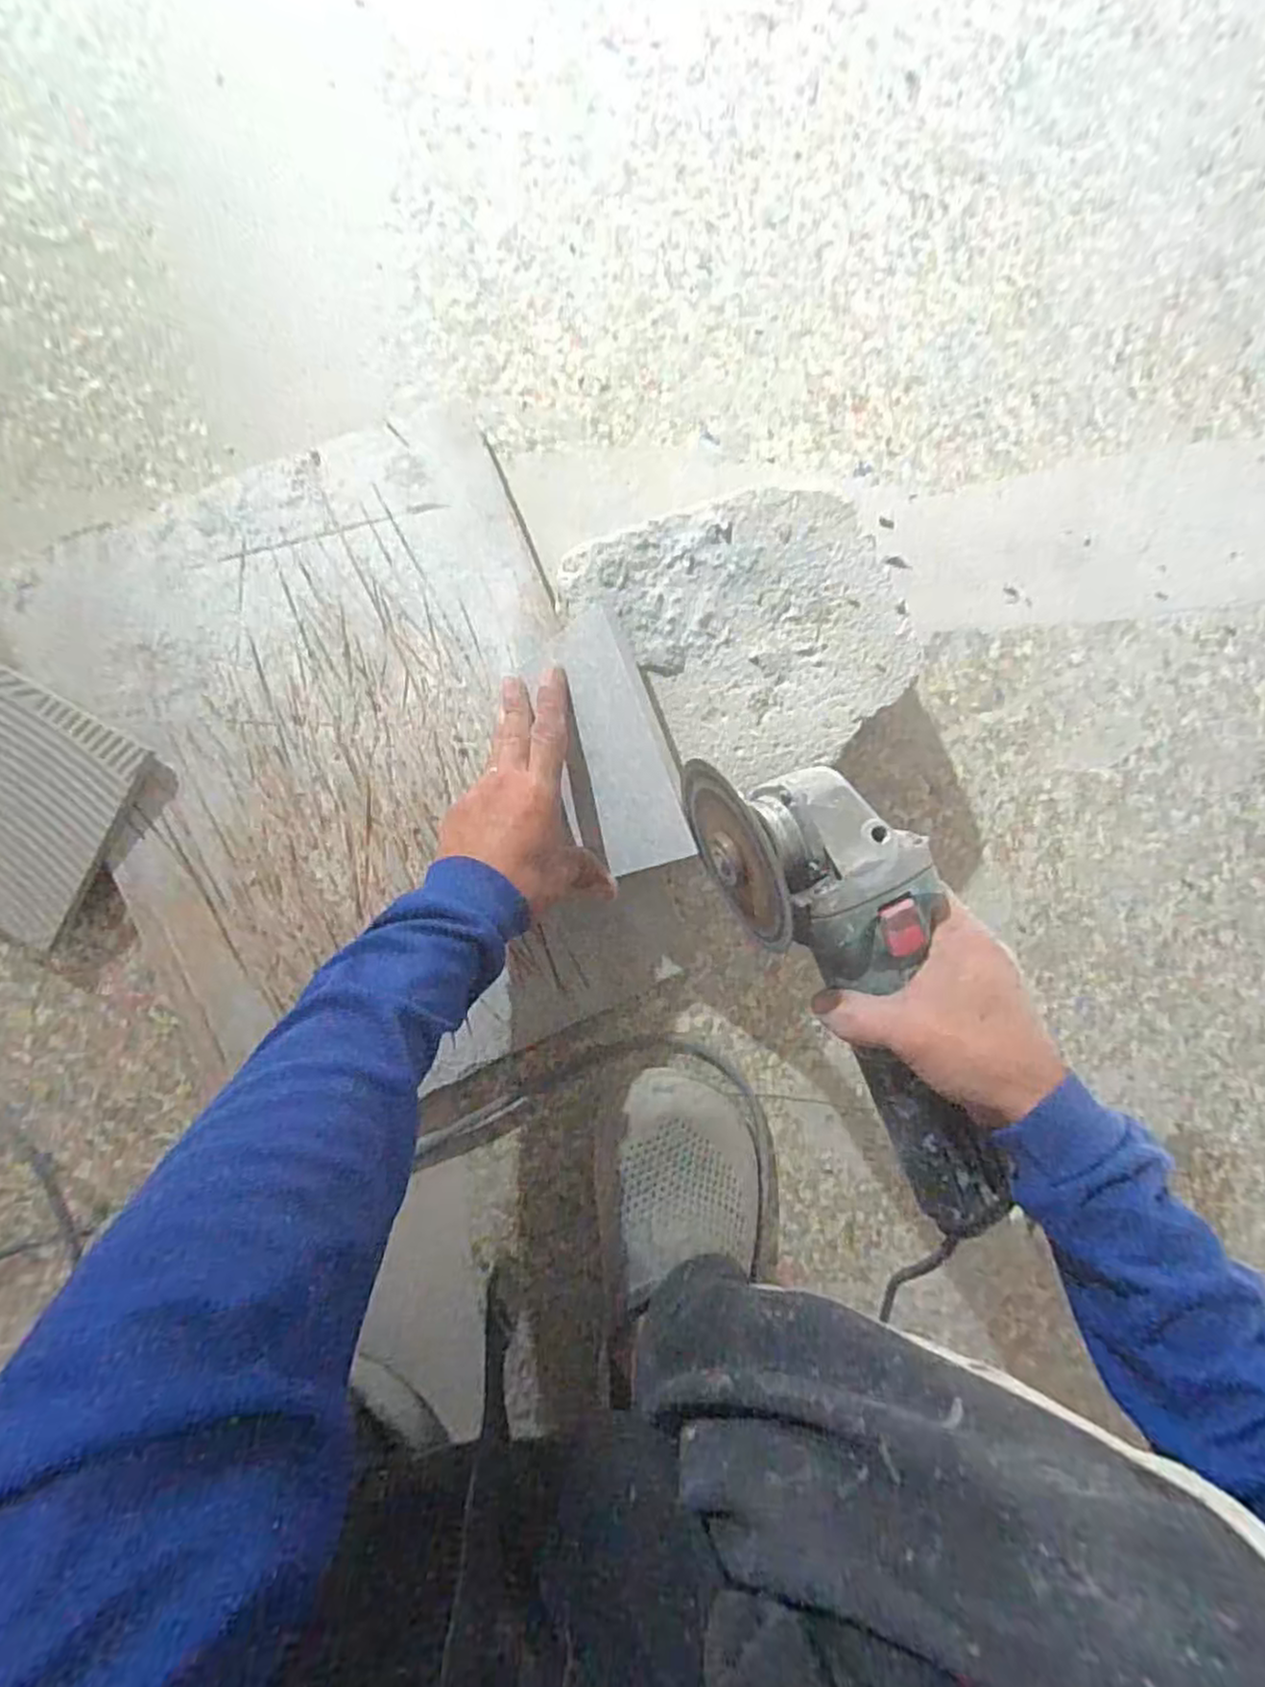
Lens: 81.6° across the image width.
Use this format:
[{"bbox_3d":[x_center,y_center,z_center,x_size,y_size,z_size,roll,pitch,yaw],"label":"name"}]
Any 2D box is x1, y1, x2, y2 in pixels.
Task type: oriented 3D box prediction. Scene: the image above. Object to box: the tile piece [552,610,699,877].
[{"bbox_3d":[-0.010,-0.055,0.431,0.006,0.068,0.143,-23,93,-41],"label":"tile piece"}]

